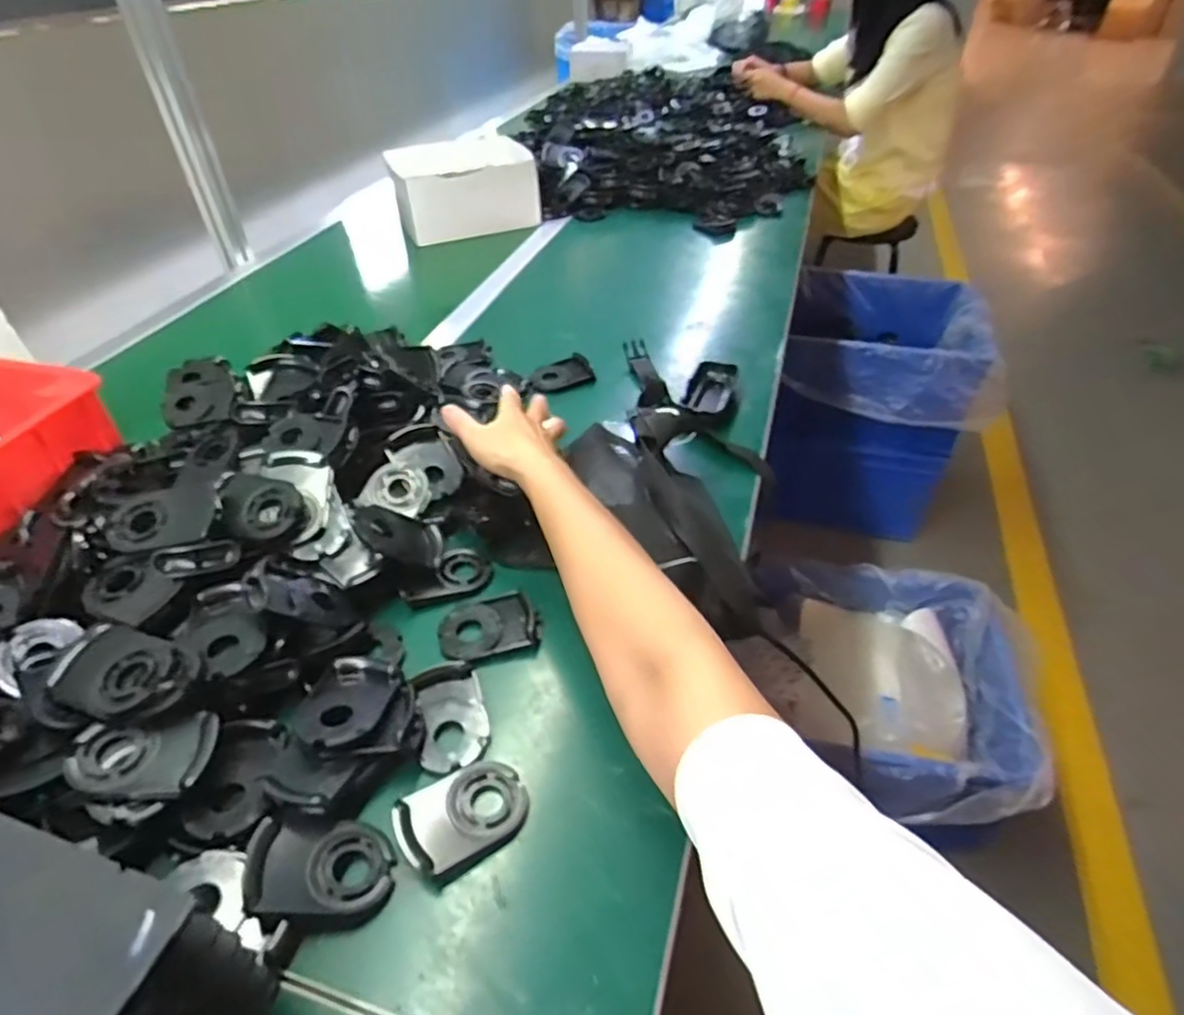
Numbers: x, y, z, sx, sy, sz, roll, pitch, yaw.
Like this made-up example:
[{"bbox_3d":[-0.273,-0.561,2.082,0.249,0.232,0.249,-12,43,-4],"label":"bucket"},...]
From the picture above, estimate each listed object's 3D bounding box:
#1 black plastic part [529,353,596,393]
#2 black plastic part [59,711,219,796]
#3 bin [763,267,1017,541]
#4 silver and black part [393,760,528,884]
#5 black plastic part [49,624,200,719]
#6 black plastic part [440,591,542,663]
[{"bbox_3d":[-0.038,-0.171,0.843,0.079,0.028,0.037,-12,41,7],"label":"black plastic part"},{"bbox_3d":[-0.276,0.150,0.407,0.075,0.013,0.050,-1,42,1],"label":"black plastic part"},{"bbox_3d":[0.758,-0.224,1.781,0.426,0.607,0.500,23,48,26],"label":"bin"},{"bbox_3d":[-0.085,0.200,0.432,0.082,0.017,0.060,-28,48,-26],"label":"silver and black part"},{"bbox_3d":[-0.317,0.117,0.453,0.093,0.026,0.055,12,44,15],"label":"black plastic part"},{"bbox_3d":[-0.084,0.099,0.541,0.082,0.013,0.053,-12,43,-11],"label":"black plastic part"}]

